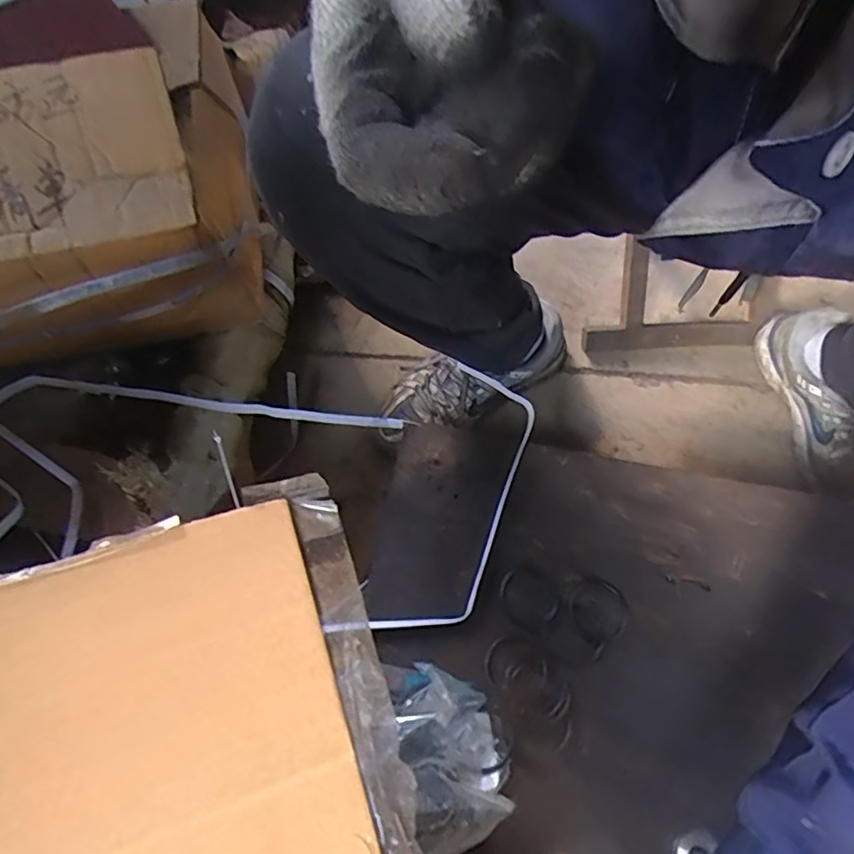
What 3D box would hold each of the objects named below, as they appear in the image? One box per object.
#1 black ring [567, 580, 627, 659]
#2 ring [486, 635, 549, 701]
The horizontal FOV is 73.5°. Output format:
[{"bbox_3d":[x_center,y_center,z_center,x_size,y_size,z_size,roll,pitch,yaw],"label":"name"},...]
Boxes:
[{"bbox_3d":[0.151,0.162,0.499,0.051,0.004,0.057,-29,70,-10],"label":"black ring"},{"bbox_3d":[0.075,0.203,0.486,0.052,0.004,0.048,-1,68,1],"label":"ring"}]

